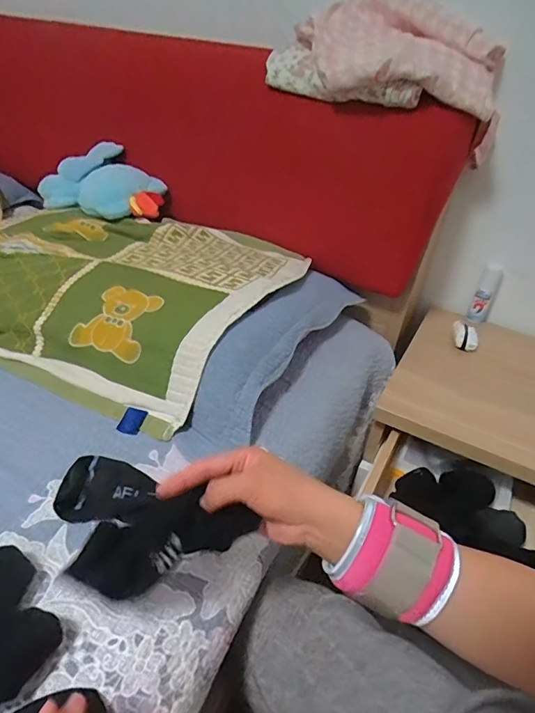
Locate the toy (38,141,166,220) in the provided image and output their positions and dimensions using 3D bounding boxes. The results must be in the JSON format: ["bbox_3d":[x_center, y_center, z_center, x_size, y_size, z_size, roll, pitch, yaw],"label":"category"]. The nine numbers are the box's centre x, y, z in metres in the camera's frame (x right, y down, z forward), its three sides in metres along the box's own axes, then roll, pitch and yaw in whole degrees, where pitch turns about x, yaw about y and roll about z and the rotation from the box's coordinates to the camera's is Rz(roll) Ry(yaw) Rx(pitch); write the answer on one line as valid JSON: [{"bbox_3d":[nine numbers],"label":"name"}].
[{"bbox_3d":[-0.326,-0.350,0.910,0.266,0.103,0.116,22,38,20],"label":"toy"}]

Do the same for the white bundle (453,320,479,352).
[{"bbox_3d":[0.379,-0.043,0.883,0.036,0.024,0.088,12,35,7],"label":"white bundle"}]

